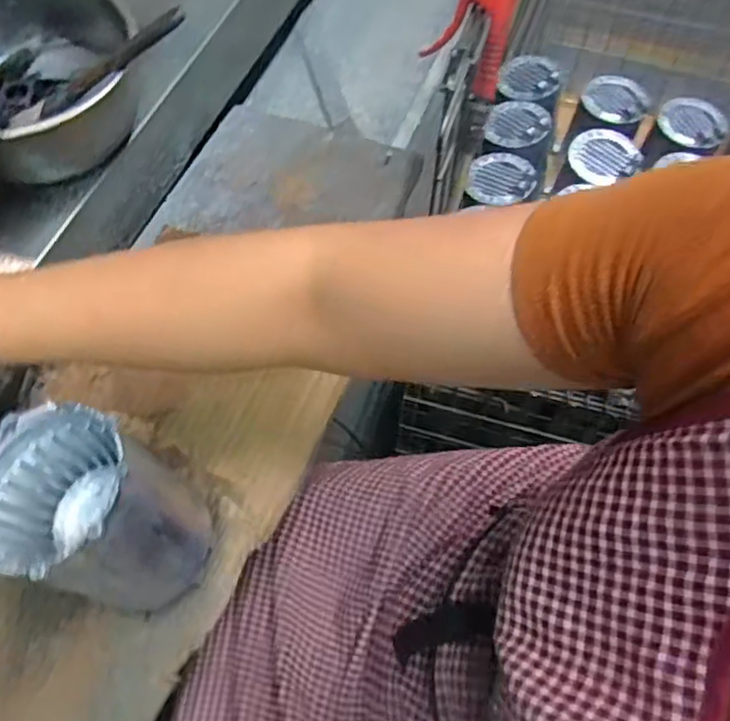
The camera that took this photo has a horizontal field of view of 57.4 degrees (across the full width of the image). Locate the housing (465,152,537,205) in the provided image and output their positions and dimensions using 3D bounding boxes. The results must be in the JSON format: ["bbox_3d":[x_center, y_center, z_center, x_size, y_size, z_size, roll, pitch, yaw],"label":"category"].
[{"bbox_3d":[0.166,-0.224,0.806,0.080,0.027,0.077,1,62,-1],"label":"housing"}]

